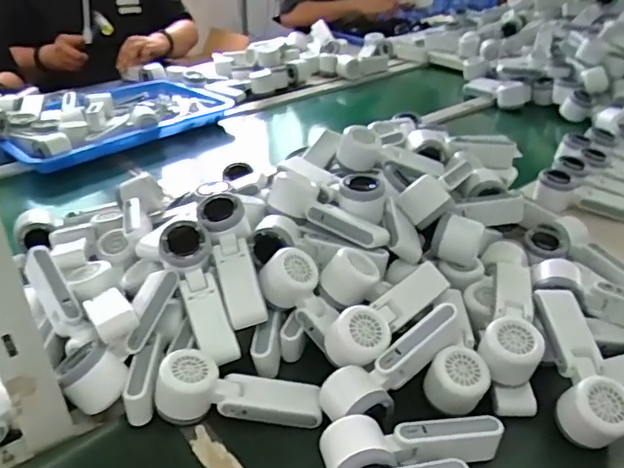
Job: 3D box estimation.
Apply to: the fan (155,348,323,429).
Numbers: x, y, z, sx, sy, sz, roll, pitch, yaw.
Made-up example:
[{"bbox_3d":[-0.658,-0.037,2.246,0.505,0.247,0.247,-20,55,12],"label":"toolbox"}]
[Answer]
[{"bbox_3d":[-0.073,0.155,0.579,0.164,0.056,0.061,2,34,-1],"label":"fan"}]

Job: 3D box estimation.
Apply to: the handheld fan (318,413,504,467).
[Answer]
[{"bbox_3d":[0.094,0.198,0.529,0.166,0.050,0.059,-7,35,-13],"label":"handheld fan"}]

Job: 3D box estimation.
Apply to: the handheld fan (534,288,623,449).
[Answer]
[{"bbox_3d":[0.272,0.131,0.587,0.053,0.045,0.165,0,51,-4],"label":"handheld fan"}]

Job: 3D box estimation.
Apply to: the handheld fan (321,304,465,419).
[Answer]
[{"bbox_3d":[0.088,0.136,0.577,0.169,0.055,0.057,-32,43,-12],"label":"handheld fan"}]

